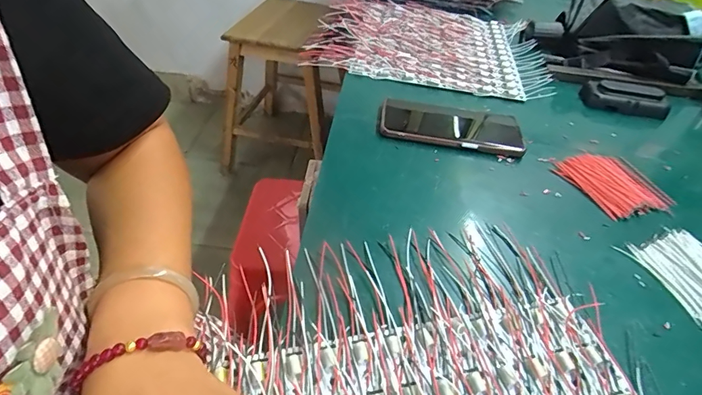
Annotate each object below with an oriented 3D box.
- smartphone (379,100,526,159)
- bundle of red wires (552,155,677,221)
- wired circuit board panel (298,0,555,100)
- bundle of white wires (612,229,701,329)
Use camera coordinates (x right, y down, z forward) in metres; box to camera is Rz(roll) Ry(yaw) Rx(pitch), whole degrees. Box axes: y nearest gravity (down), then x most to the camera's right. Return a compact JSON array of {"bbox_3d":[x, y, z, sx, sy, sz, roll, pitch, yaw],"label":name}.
[{"bbox_3d":[0.115,-0.083,0.496,0.163,0.014,0.076,9,44,1],"label":"smartphone"},{"bbox_3d":[0.274,-0.016,0.441,0.080,0.016,0.097,-18,49,-24],"label":"bundle of red wires"},{"bbox_3d":[0.119,-0.252,0.676,0.351,0.024,0.284,12,44,5],"label":"wired circuit board panel"},{"bbox_3d":[0.296,0.065,0.357,0.081,0.015,0.091,-12,47,-20],"label":"bundle of white wires"}]

